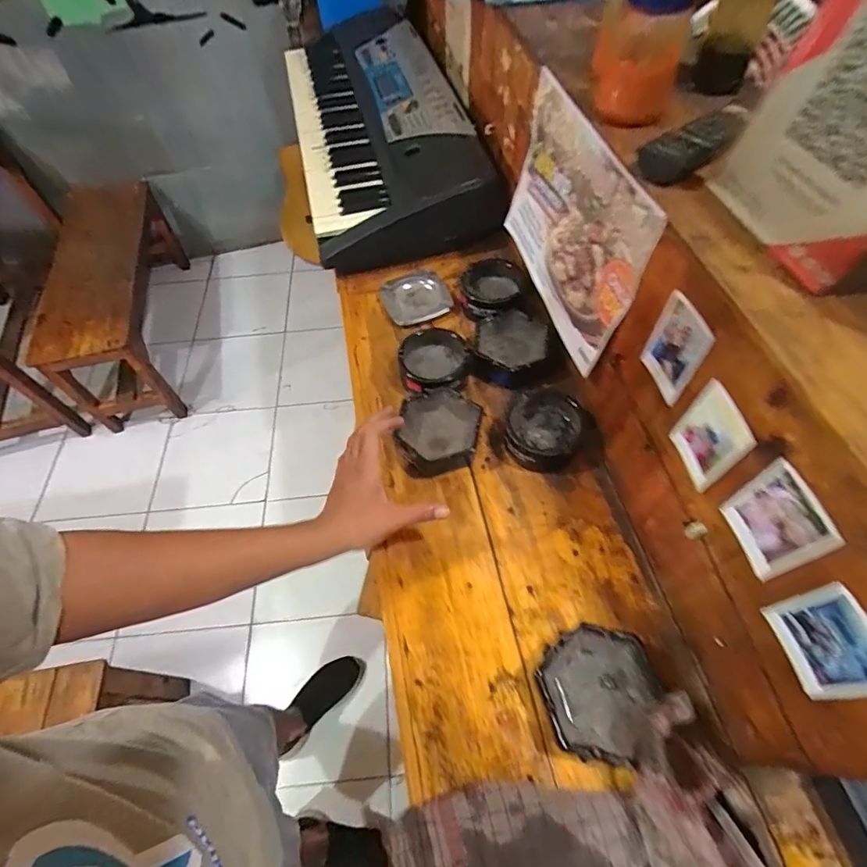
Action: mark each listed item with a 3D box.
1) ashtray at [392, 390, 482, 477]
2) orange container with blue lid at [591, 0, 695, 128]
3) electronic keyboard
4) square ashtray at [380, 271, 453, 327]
[{"bbox_3d":[0.008,-0.003,0.624,0.110,0.039,0.116,2,58,3],"label":"ashtray"},{"bbox_3d":[0.210,-0.400,0.452,0.081,0.144,0.103,11,59,9],"label":"orange container with blue lid"},{"bbox_3d":[-0.136,-0.718,1.010,0.333,0.126,0.909,-12,59,-5],"label":"electronic keyboard"},{"bbox_3d":[-0.030,-0.232,0.775,0.103,0.020,0.109,-19,59,-10],"label":"square ashtray"}]

